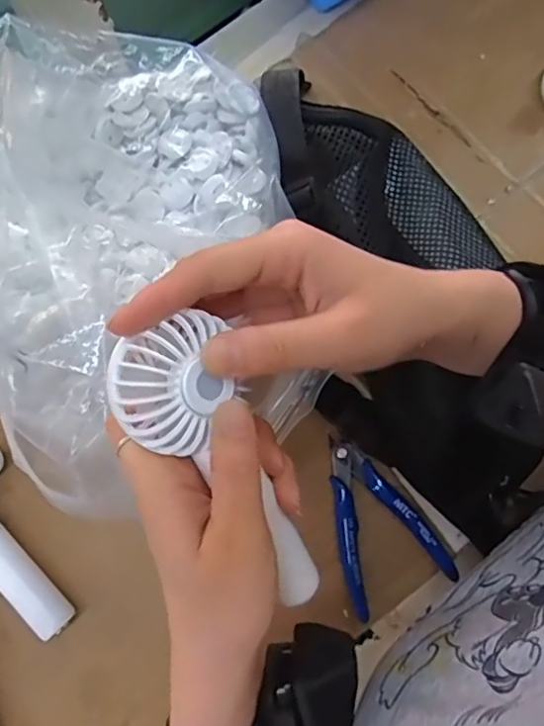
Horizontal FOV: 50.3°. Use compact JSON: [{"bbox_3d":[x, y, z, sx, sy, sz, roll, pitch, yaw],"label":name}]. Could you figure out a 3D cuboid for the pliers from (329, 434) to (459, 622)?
[{"bbox_3d":[0.068,0.101,0.384,0.068,0.019,0.108,-21,79,-4],"label":"pliers"}]

